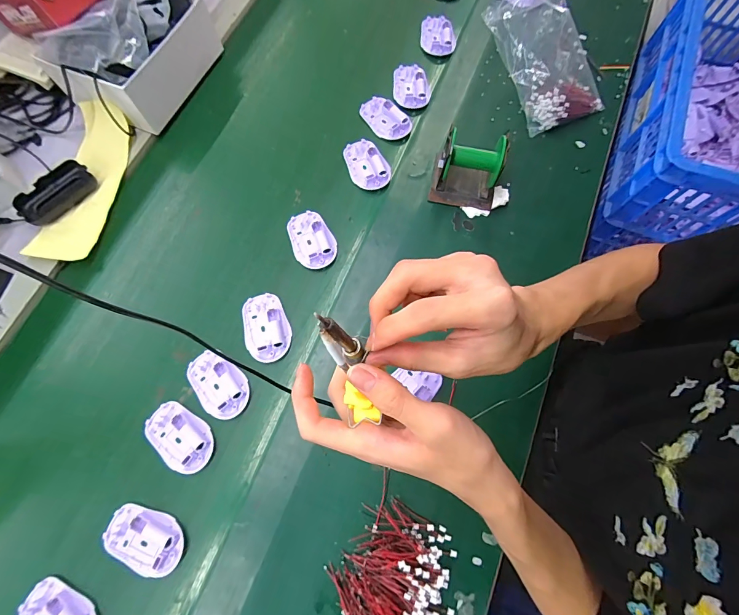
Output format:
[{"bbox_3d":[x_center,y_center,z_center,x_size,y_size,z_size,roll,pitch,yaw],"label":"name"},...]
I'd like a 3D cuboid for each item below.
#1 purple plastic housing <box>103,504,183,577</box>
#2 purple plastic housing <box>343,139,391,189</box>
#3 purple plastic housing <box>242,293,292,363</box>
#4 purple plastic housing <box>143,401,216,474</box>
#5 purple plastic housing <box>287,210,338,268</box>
[{"bbox_3d":[-0.267,0.275,0.413,0.094,0.015,0.064,14,72,5],"label":"purple plastic housing"},{"bbox_3d":[-0.003,-0.231,0.565,0.061,0.020,0.092,-20,73,-6],"label":"purple plastic housing"},{"bbox_3d":[-0.145,0.026,0.488,0.062,0.014,0.096,-14,72,-5],"label":"purple plastic housing"},{"bbox_3d":[-0.243,0.165,0.445,0.094,0.015,0.063,36,75,11],"label":"purple plastic housing"},{"bbox_3d":[-0.085,-0.102,0.519,0.063,0.014,0.092,-20,73,-7],"label":"purple plastic housing"}]

